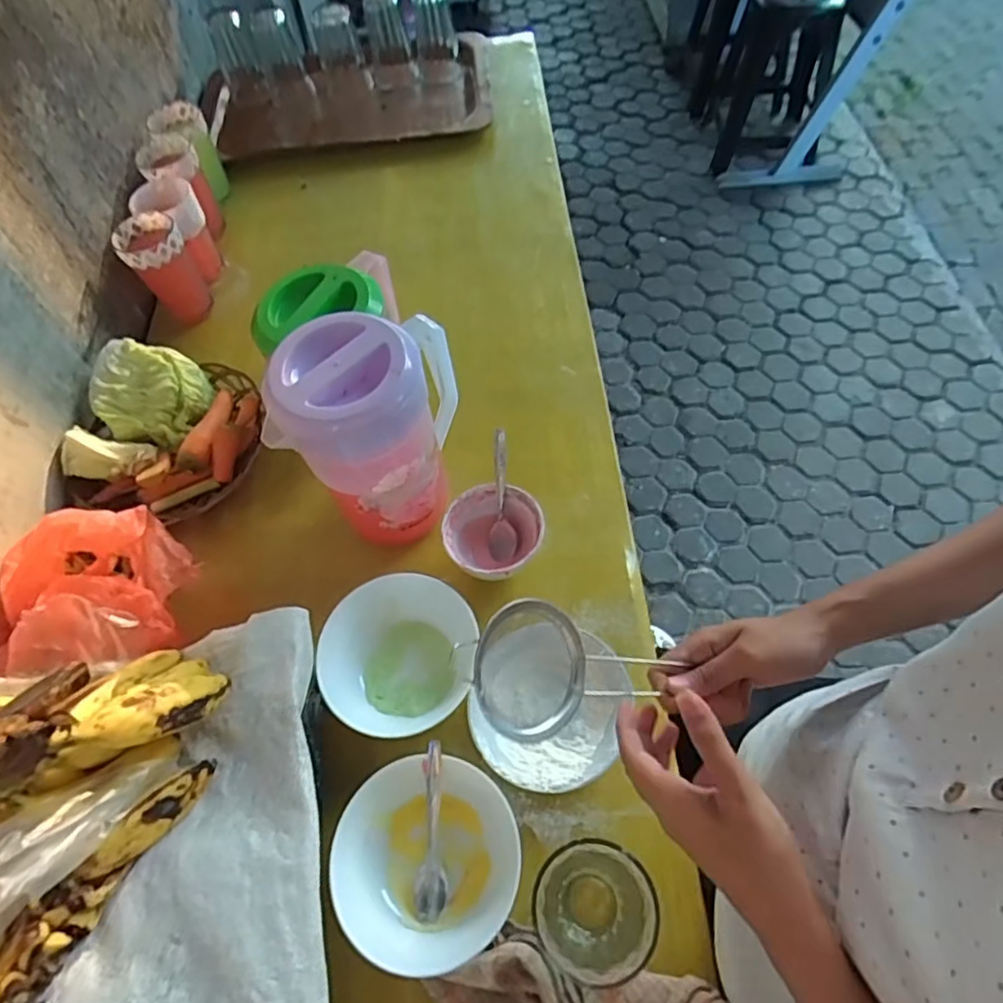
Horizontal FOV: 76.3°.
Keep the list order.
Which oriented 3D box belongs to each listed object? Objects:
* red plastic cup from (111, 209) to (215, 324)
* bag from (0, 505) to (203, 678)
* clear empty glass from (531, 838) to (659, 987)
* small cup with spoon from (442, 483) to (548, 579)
[{"bbox_3d":[-0.439,-0.301,0.839,0.072,0.122,0.085,-35,64,-16],"label":"red plastic cup"},{"bbox_3d":[-0.380,0.081,0.566,0.177,0.091,0.146,-10,60,-2],"label":"bag"},{"bbox_3d":[0.064,0.292,0.451,0.071,0.118,0.072,-1,60,3],"label":"clear empty glass"},{"bbox_3d":[-0.008,0.036,0.640,0.086,0.060,0.098,32,67,20],"label":"small cup with spoon"}]

